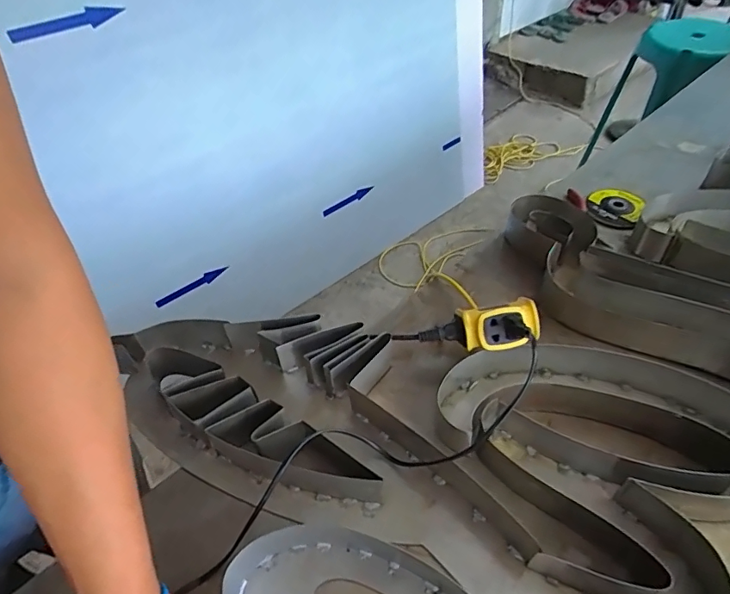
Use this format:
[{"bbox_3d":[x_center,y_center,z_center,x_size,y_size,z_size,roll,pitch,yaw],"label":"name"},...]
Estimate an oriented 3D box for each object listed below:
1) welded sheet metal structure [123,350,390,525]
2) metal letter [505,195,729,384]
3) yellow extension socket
[{"bbox_3d":[-0.132,0.144,0.496,0.310,0.054,0.087,23,51,24],"label":"welded sheet metal structure"},{"bbox_3d":[0.326,0.005,0.605,0.150,0.057,0.416,-28,50,-23],"label":"metal letter"},{"bbox_3d":[0.149,0.032,0.540,0.082,0.040,0.051,-11,88,6],"label":"yellow extension socket"}]

